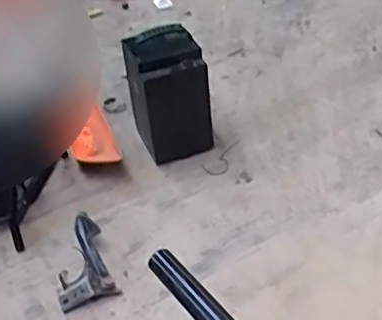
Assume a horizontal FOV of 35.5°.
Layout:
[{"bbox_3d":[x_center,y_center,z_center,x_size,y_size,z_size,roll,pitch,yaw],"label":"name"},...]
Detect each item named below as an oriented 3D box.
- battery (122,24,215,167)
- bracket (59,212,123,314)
[{"bbox_3d":[-0.052,-0.161,1.443,0.179,0.270,0.139,-14,42,-11],"label":"battery"},{"bbox_3d":[-0.219,0.198,1.177,0.112,0.043,0.199,-16,42,-13],"label":"bracket"}]

